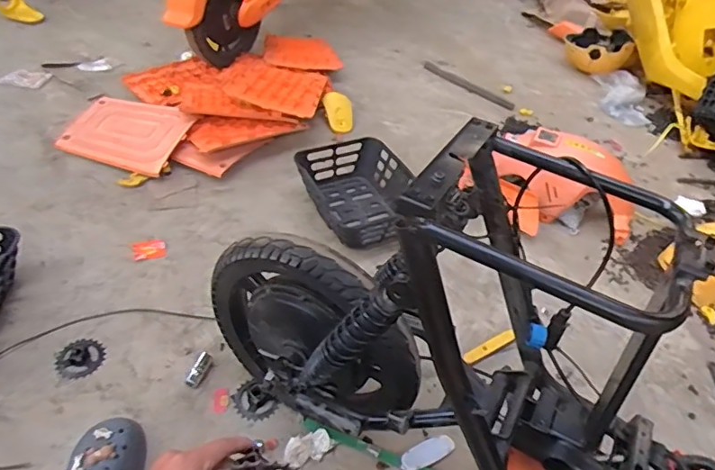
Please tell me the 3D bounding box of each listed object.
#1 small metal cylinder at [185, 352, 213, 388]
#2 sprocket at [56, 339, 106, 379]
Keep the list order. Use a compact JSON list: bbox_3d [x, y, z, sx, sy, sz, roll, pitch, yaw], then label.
[{"bbox_3d":[-0.305,0.260,1.025,0.027,0.023,0.072,20,46,10],"label":"small metal cylinder"},{"bbox_3d":[-0.542,0.241,1.033,0.084,0.010,0.086,5,45,-5],"label":"sprocket"}]

